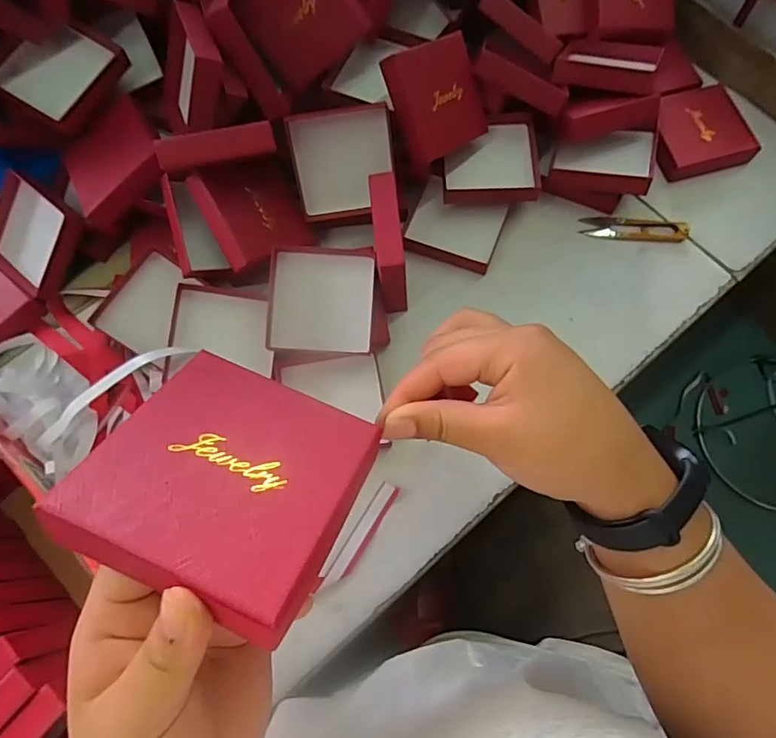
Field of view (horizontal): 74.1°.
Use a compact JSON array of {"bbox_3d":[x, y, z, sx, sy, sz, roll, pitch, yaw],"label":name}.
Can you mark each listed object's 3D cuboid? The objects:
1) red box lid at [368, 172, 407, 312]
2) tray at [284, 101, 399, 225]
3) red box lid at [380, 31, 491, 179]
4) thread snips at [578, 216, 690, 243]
[{"bbox_3d":[0.002,-0.109,0.463,0.026,0.089,0.090,-5,72,0],"label":"red box lid"},{"bbox_3d":[-0.041,-0.190,0.479,0.091,0.094,0.018,-8,29,2],"label":"tray"},{"bbox_3d":[0.048,-0.240,0.462,0.090,0.096,0.017,-35,33,-22],"label":"red box lid"},{"bbox_3d":[0.241,-0.139,0.503,0.098,0.013,0.023,5,73,3],"label":"thread snips"}]

